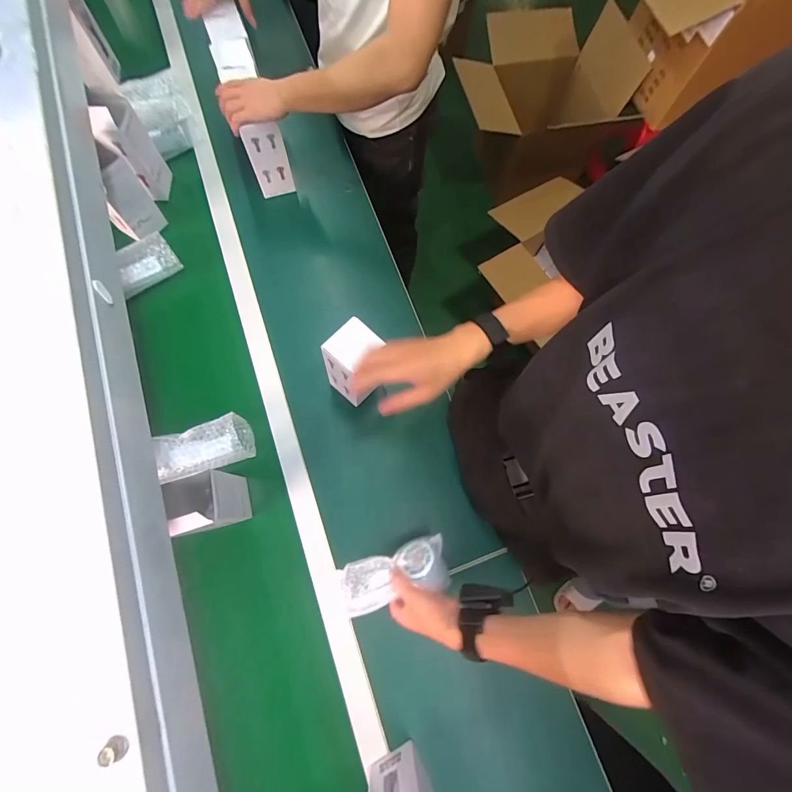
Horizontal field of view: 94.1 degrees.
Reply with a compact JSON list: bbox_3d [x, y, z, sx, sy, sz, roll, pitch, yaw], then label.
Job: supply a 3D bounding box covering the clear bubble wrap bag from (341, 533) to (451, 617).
[{"bbox_3d":[-0.004,0.268,0.554,0.166,0.033,0.074,-23,76,4],"label":"clear bubble wrap bag"}]

